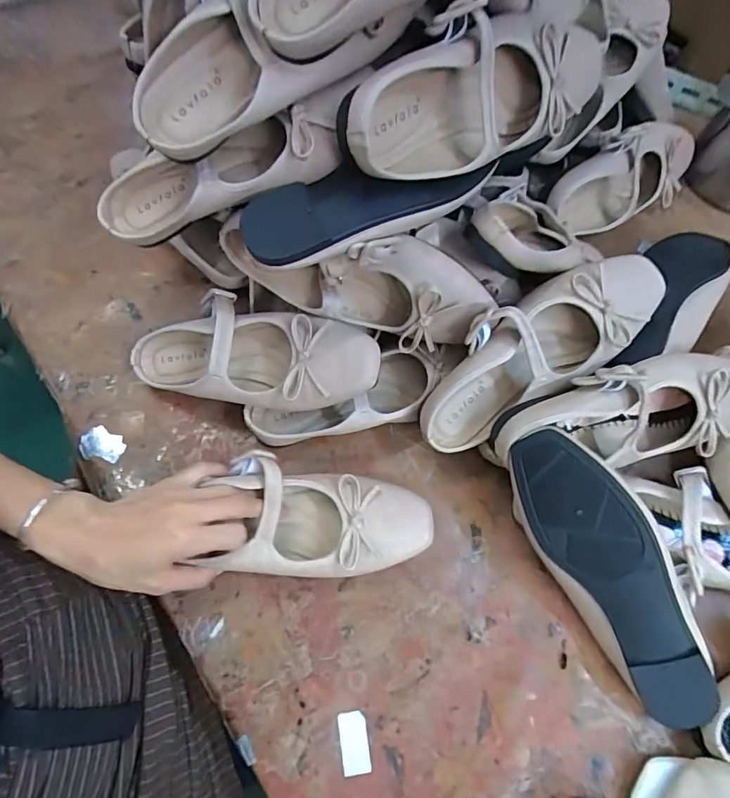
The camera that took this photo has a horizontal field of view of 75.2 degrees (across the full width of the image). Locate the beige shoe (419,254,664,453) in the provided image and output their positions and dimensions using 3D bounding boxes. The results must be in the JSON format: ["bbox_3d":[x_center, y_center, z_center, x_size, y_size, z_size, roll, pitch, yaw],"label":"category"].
[{"bbox_3d":[0.148,-0.042,0.407,0.235,0.077,0.075,-35,71,3],"label":"beige shoe"}]

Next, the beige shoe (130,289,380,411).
[{"bbox_3d":[-0.108,-0.041,0.433,0.246,0.056,0.090,6,66,20],"label":"beige shoe"}]

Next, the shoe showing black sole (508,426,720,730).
[{"bbox_3d":[0.190,0.134,0.366,0.078,0.055,0.235,-29,87,-13],"label":"shoe showing black sole"}]

